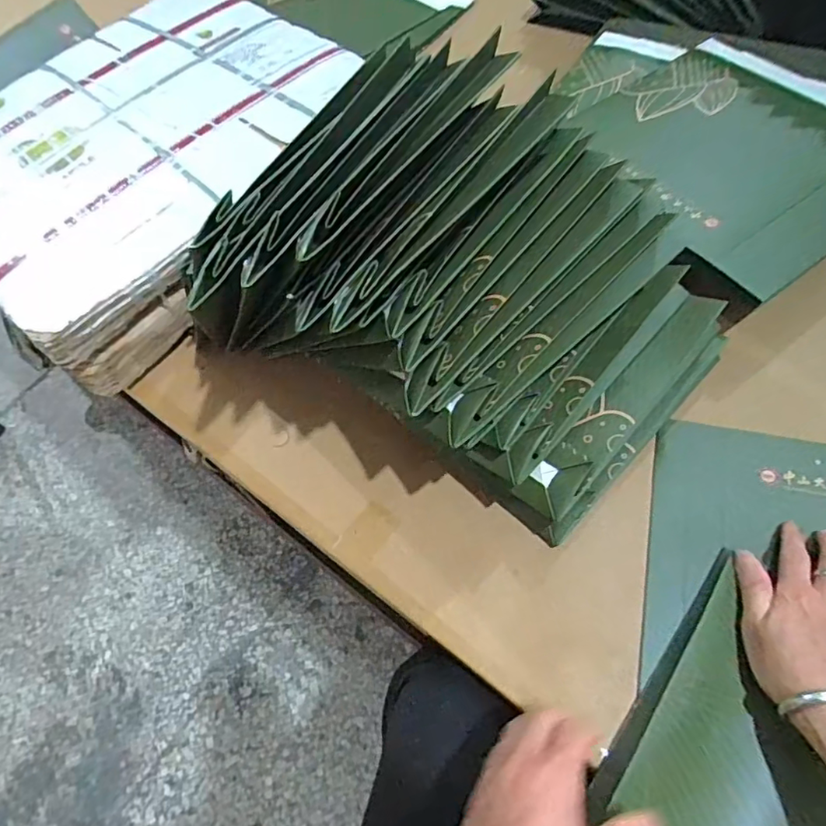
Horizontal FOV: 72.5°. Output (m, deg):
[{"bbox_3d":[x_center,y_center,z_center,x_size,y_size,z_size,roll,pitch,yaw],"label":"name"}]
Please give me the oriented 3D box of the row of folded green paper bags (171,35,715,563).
[{"bbox_3d":[0.056,-0.090,0.468,0.337,0.219,0.305,29,68,20],"label":"row of folded green paper bags"}]

